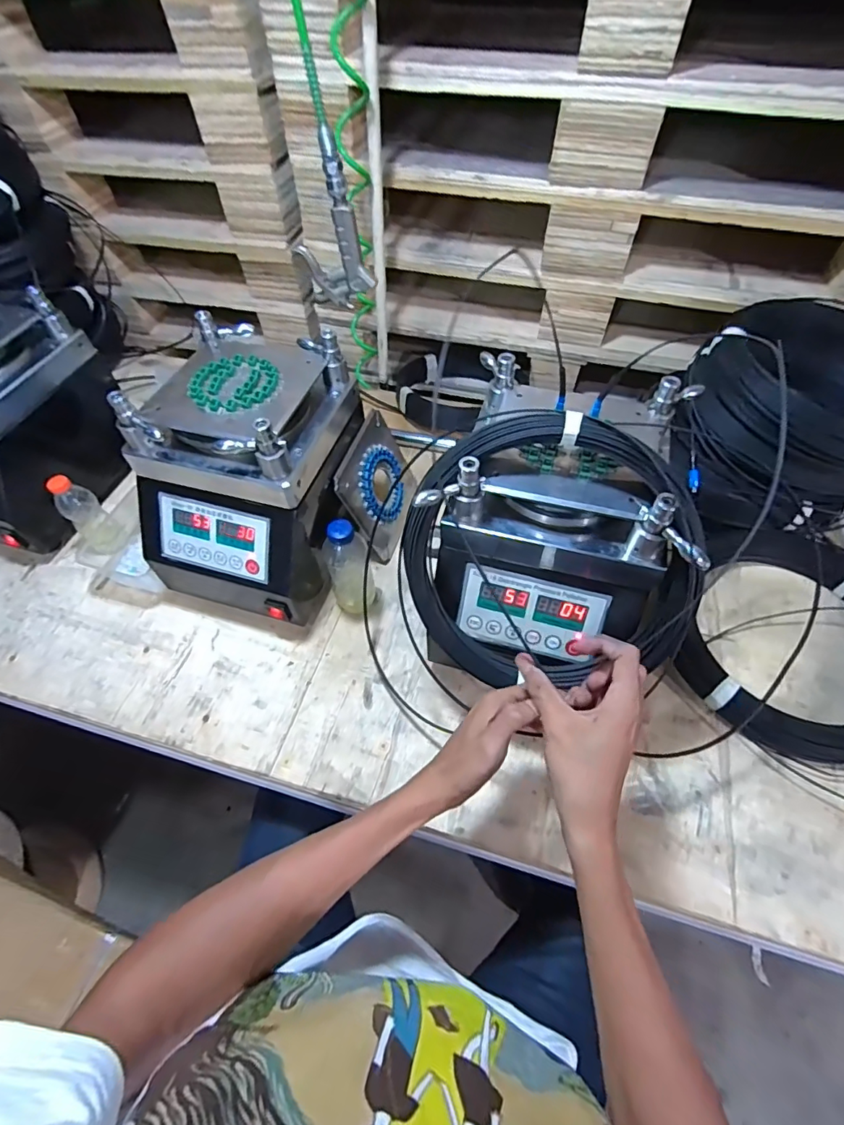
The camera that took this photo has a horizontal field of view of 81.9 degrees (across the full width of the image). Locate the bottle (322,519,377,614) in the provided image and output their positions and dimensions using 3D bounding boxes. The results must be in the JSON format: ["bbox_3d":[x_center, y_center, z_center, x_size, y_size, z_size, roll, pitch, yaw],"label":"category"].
[{"bbox_3d":[-0.099,-0.002,0.648,0.058,0.154,0.076,-14,56,-6],"label":"bottle"}]

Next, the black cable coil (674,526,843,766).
[{"bbox_3d":[0.494,0.100,0.618,0.274,0.041,0.293,-1,55,2],"label":"black cable coil"}]

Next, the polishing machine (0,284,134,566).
[{"bbox_3d":[-0.642,-0.220,0.738,0.286,0.254,0.303,17,58,14],"label":"polishing machine"}]

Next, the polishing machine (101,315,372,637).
[{"bbox_3d":[-0.224,-0.115,0.659,0.223,0.274,0.276,17,58,14],"label":"polishing machine"}]

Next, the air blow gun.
[{"bbox_3d":[-0.109,-0.391,0.569,0.071,0.163,0.075,-22,57,-12],"label":"air blow gun"}]

